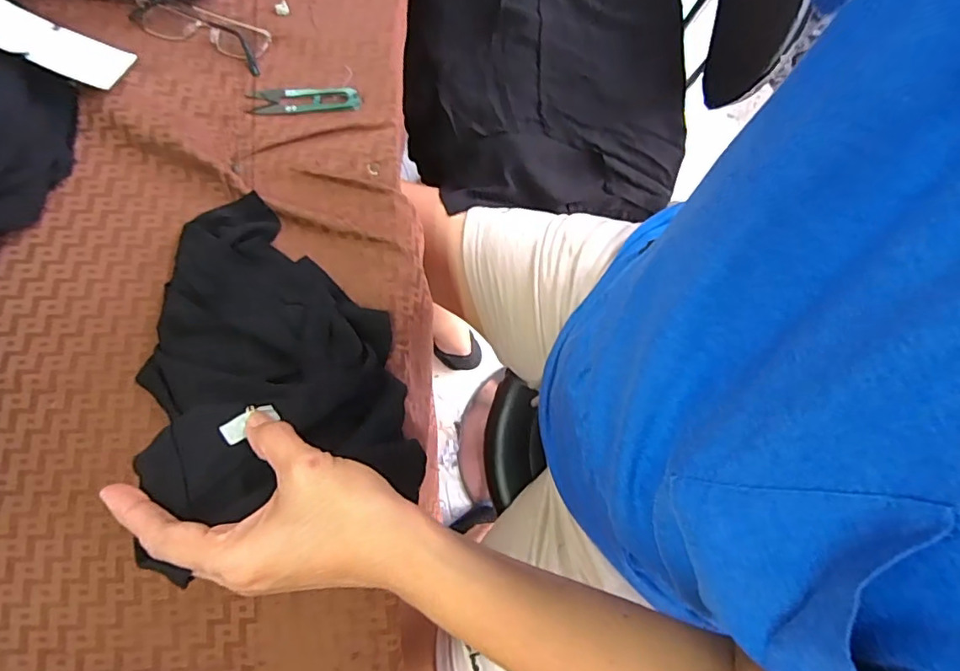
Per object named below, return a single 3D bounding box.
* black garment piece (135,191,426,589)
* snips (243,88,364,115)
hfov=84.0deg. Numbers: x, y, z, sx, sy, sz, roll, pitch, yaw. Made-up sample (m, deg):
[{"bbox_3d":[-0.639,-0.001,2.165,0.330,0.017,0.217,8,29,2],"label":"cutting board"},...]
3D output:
[{"bbox_3d":[-0.160,0.004,0.366,0.157,0.131,0.268,-38,79,-9],"label":"black garment piece"},{"bbox_3d":[-0.162,-0.217,0.488,0.102,0.007,0.026,-6,76,-2],"label":"snips"}]

